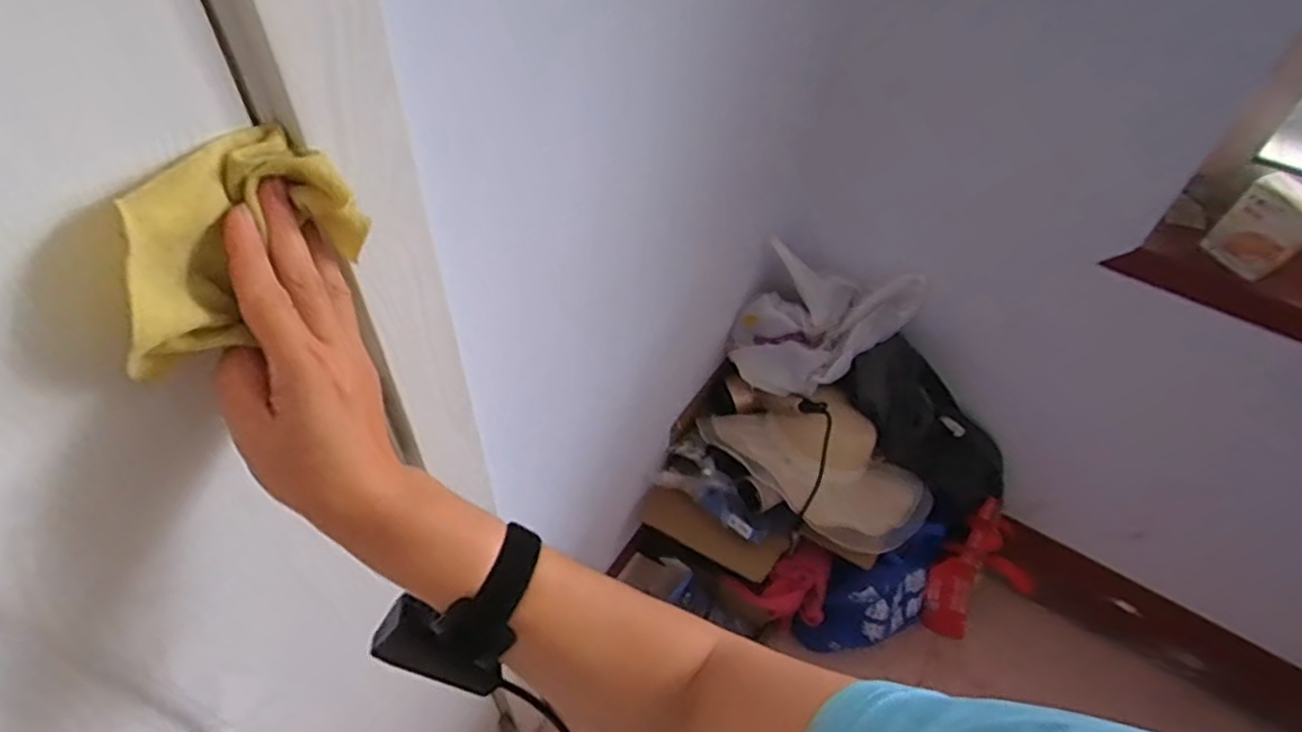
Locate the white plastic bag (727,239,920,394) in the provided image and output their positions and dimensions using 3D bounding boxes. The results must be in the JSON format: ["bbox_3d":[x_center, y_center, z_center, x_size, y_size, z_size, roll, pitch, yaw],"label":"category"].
[{"bbox_3d":[0.294,-0.094,1.242,0.301,0.173,0.200,-27,57,-24],"label":"white plastic bag"}]

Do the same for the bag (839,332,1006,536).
[{"bbox_3d":[0.510,0.120,1.280,0.404,0.115,0.180,47,54,-14],"label":"bag"}]

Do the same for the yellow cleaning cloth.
[{"bbox_3d":[-0.190,-0.055,0.314,0.041,0.071,0.113,33,56,21],"label":"yellow cleaning cloth"}]

